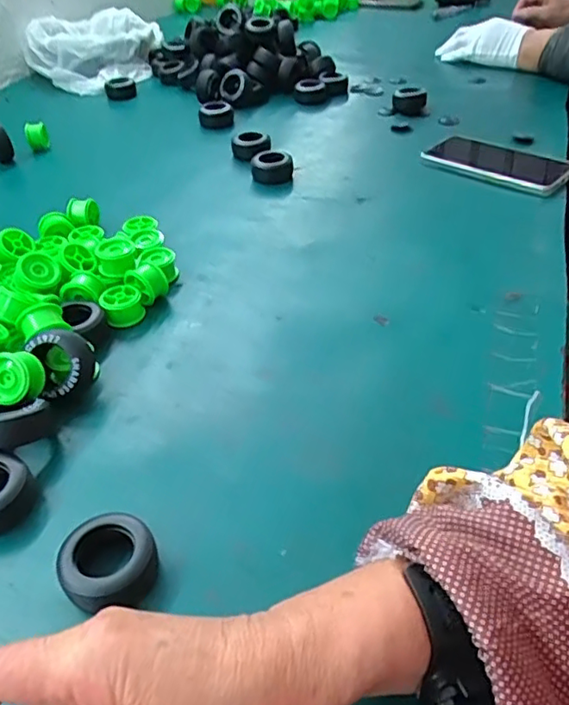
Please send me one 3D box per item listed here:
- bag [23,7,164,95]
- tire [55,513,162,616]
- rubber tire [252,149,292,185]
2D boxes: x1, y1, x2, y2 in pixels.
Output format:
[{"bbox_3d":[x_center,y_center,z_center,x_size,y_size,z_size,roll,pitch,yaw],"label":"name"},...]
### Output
[{"bbox_3d":[-0.353,-0.567,1.102,0.237,0.095,0.297,-13,41,-12],"label":"bag"},{"bbox_3d":[-0.092,0.110,0.306,0.048,0.024,0.045,-2,40,2],"label":"tire"},{"bbox_3d":[-0.015,-0.222,0.704,0.049,0.028,0.045,-4,40,0],"label":"rubber tire"}]

